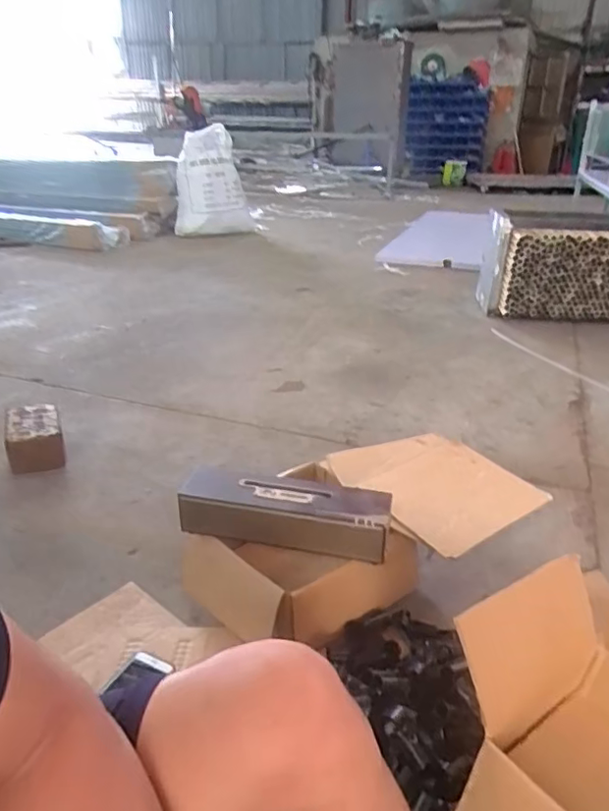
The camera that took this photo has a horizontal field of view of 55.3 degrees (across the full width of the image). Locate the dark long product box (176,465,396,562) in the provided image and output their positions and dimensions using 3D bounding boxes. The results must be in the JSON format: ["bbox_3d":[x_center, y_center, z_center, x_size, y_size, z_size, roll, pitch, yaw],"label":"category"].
[{"bbox_3d":[-0.039,0.192,1.064,0.389,0.085,0.110,7,26,13],"label":"dark long product box"}]

